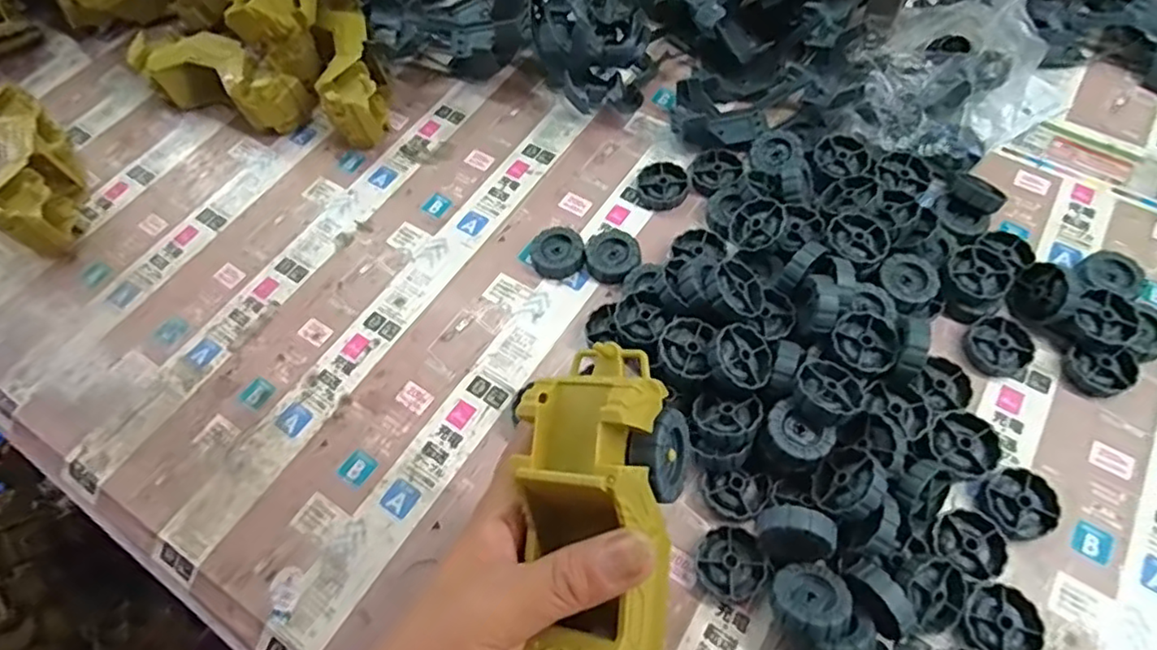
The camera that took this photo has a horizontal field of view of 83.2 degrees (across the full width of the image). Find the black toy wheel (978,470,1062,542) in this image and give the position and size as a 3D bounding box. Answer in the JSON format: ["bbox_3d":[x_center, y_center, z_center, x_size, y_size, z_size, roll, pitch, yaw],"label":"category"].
[{"bbox_3d":[0.250,0.103,0.371,0.038,0.012,0.037,-2,61,3],"label":"black toy wheel"}]

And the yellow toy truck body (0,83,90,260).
[{"bbox_3d":[-0.442,-0.128,0.528,0.052,0.056,0.166,-26,62,-10],"label":"yellow toy truck body"}]

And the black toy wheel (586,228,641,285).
[{"bbox_3d":[0.025,-0.047,0.463,0.036,0.016,0.043,-4,61,2],"label":"black toy wheel"}]

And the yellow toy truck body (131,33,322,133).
[{"bbox_3d":[-0.310,-0.209,0.562,0.163,0.062,0.056,21,64,15],"label":"yellow toy truck body"}]

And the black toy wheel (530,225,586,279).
[{"bbox_3d":[-0.015,-0.052,0.469,0.037,0.016,0.037,-2,61,3],"label":"black toy wheel"}]

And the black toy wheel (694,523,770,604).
[{"bbox_3d":[0.086,0.134,0.365,0.035,0.010,0.038,-2,61,3],"label":"black toy wheel"}]

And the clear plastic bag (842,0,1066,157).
[{"bbox_3d":[0.282,-0.185,0.490,0.183,0.076,0.114,-30,63,-12],"label":"clear plastic bag"}]

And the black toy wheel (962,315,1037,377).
[{"bbox_3d":[0.270,0.014,0.419,0.040,0.014,0.038,-2,61,3],"label":"black toy wheel"}]

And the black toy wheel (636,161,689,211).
[{"bbox_3d":[0.063,-0.105,0.494,0.037,0.013,0.042,-4,61,2],"label":"black toy wheel"}]

